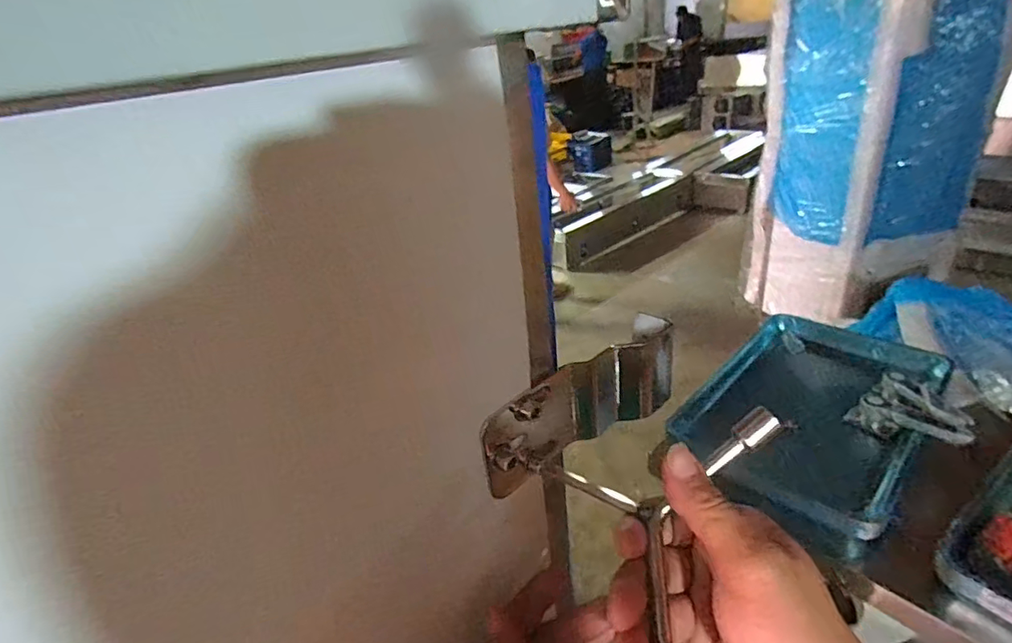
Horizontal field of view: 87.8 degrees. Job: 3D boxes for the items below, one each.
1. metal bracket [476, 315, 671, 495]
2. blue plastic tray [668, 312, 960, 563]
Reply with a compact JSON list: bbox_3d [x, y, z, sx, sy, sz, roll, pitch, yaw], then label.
[{"bbox_3d":[0.049,0.050,0.315,0.147,0.057,0.020,-28,35,-31],"label":"metal bracket"},{"bbox_3d":[0.663,0.184,1.156,0.453,0.112,0.594,22,41,41],"label":"blue plastic tray"}]

